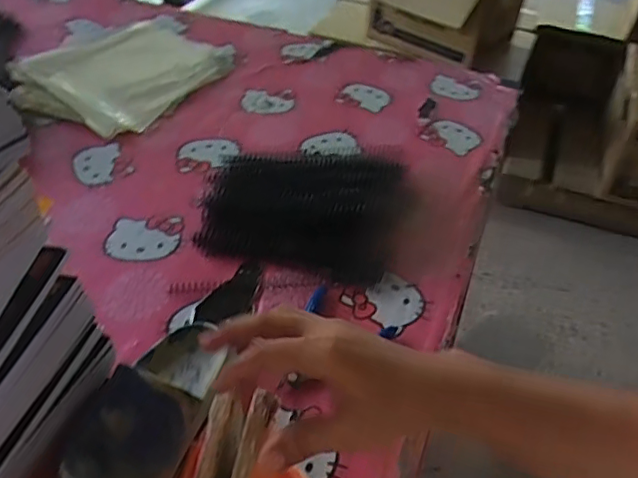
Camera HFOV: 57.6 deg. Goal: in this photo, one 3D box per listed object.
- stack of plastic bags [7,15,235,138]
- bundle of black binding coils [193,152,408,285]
[{"bbox_3d":[-0.267,-0.250,0.851,0.193,0.054,0.276,27,49,24],"label":"stack of plastic bags"},{"bbox_3d":[-0.014,-0.045,0.657,0.221,0.041,0.188,11,44,9],"label":"bundle of black binding coils"}]

